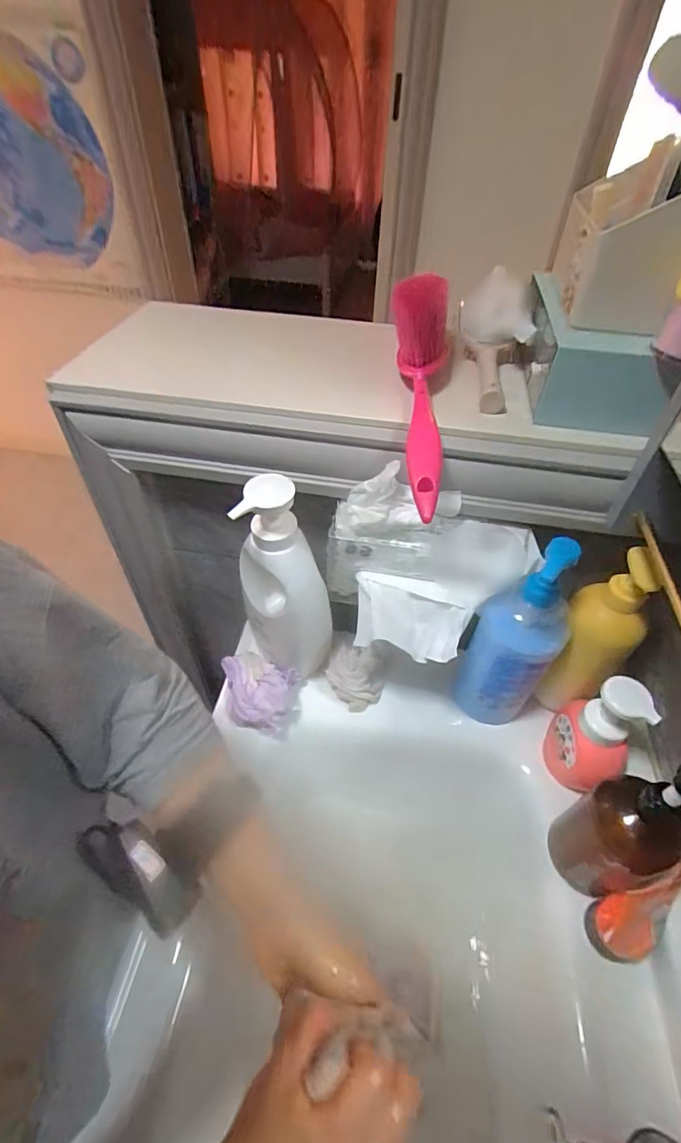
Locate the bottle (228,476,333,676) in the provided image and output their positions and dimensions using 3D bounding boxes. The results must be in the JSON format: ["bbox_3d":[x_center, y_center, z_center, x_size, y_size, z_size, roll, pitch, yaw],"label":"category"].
[{"bbox_3d":[-0.061,0.022,0.524,0.096,0.254,0.072,-9,48,-10],"label":"bottle"}]

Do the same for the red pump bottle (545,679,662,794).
[{"bbox_3d":[0.264,0.165,0.500,0.071,0.141,0.068,25,51,20],"label":"red pump bottle"}]

